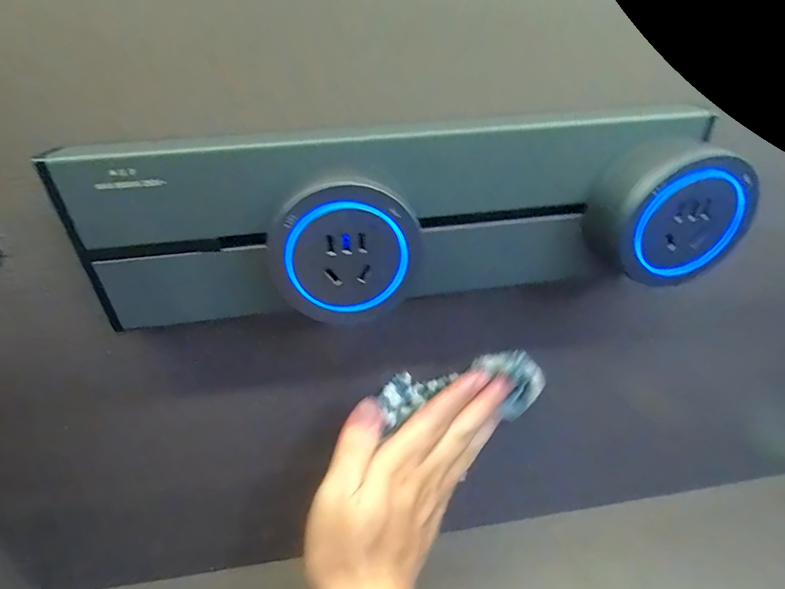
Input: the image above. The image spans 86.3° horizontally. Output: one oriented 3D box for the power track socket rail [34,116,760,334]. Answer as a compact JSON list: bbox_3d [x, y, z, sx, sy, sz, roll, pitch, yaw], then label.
[{"bbox_3d":[0.009,-0.030,0.192,0.286,0.085,0.045,-7,31,-6],"label":"power track socket rail"}]

